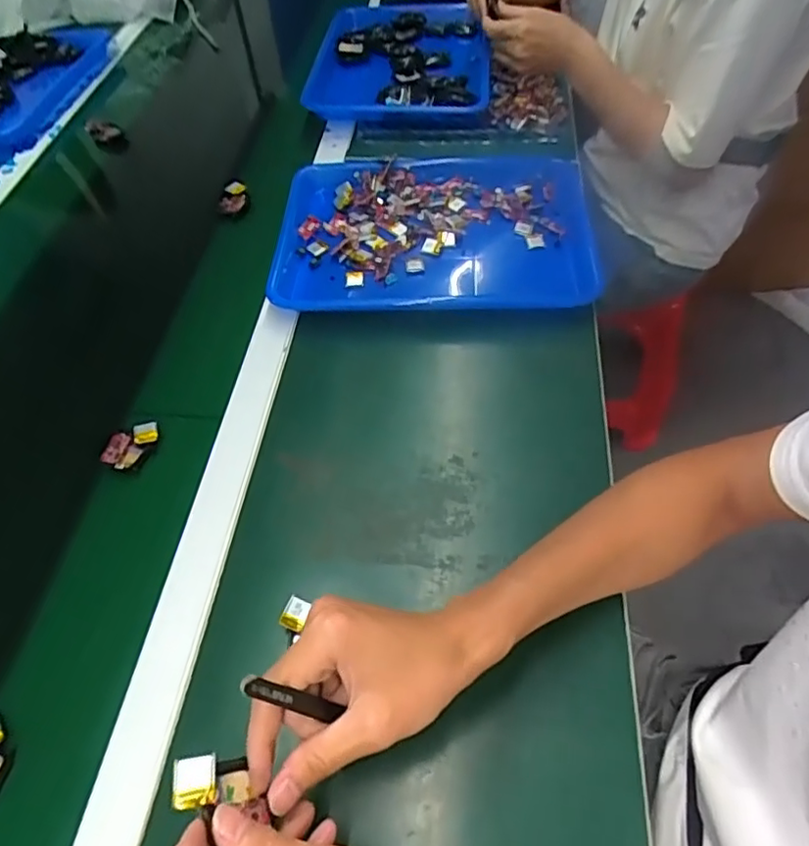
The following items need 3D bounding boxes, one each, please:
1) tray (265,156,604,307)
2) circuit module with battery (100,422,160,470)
[{"bbox_3d":[0.031,-0.216,0.672,0.343,0.037,0.260,-2,55,2],"label":"tray"},{"bbox_3d":[-0.244,0.019,0.529,0.037,0.011,0.048,12,56,12],"label":"circuit module with battery"}]

